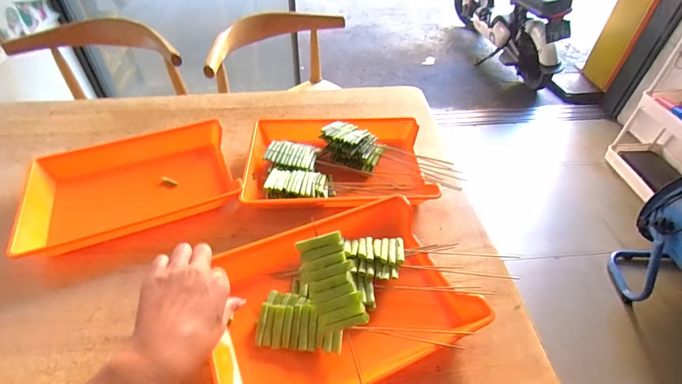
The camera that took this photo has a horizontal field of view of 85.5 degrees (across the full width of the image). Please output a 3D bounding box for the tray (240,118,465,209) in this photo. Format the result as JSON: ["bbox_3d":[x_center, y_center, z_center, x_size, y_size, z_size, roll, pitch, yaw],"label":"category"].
[{"bbox_3d":[0.009,-0.057,0.586,0.308,0.048,0.209,3,45,1],"label":"tray"}]

